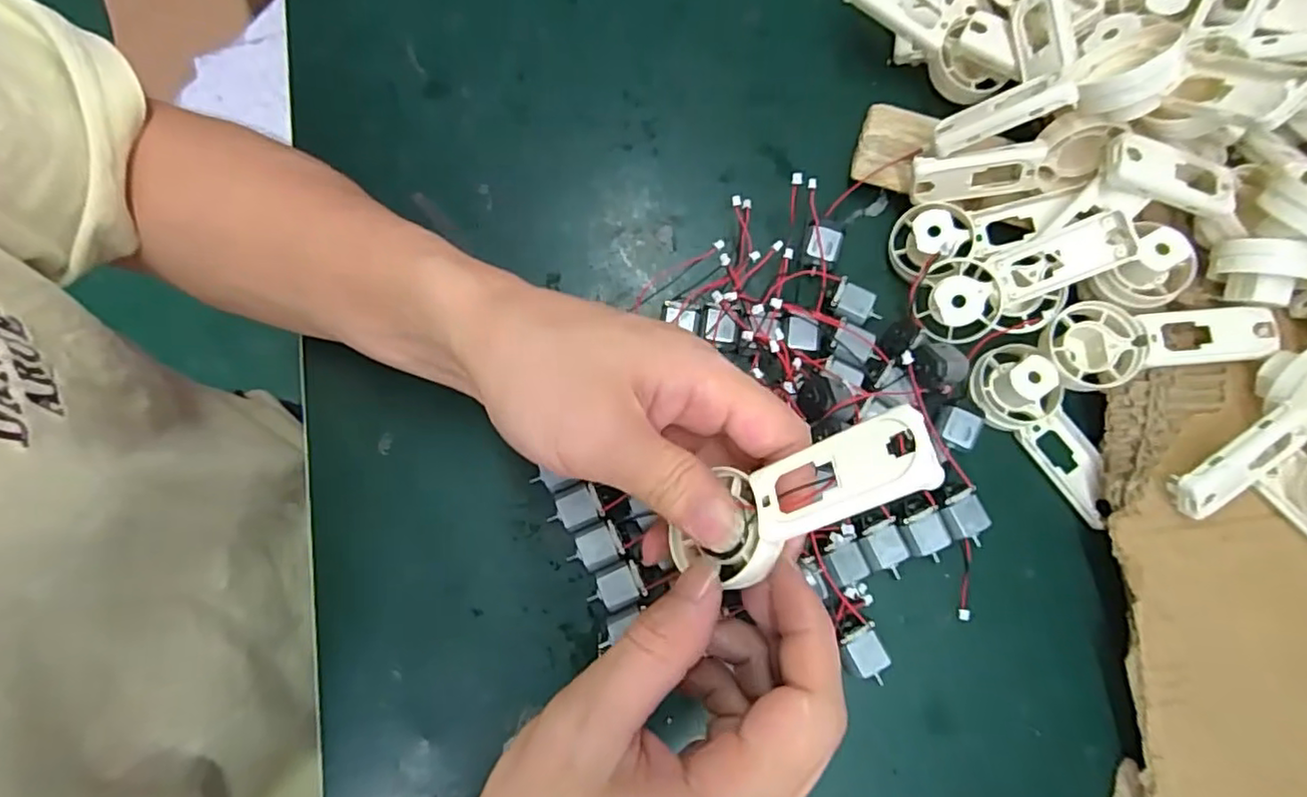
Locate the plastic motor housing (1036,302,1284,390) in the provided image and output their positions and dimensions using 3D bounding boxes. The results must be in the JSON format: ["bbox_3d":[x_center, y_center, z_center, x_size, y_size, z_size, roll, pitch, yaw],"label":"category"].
[{"bbox_3d":[0.227,-0.025,0.291,0.091,0.019,0.039,-5,76,11],"label":"plastic motor housing"}]

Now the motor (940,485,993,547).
[{"bbox_3d":[0.139,0.055,0.293,0.019,0.014,0.026,-20,78,-5],"label":"motor"}]

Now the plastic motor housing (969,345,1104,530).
[{"bbox_3d":[0.184,0.017,0.299,0.036,0.022,0.088,-35,93,-8],"label":"plastic motor housing"}]

